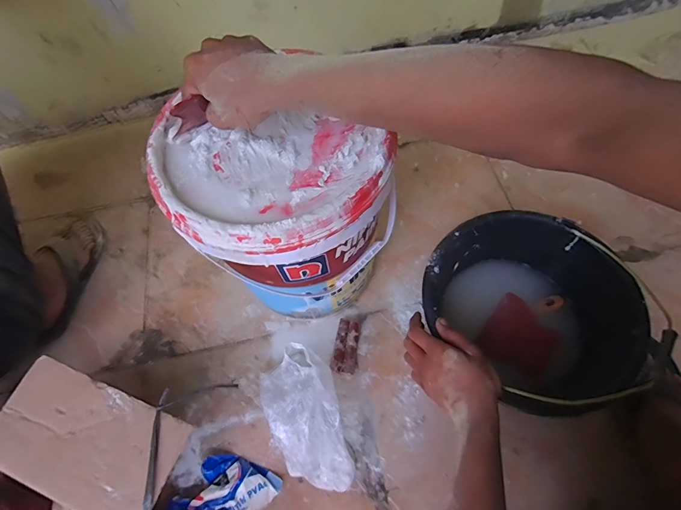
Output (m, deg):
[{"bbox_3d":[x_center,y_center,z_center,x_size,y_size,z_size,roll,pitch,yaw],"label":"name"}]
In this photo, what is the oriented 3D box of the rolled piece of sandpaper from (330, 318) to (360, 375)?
[{"bbox_3d":[0.013,0.170,0.682,0.044,0.038,0.100,9,64,8],"label":"rolled piece of sandpaper"}]

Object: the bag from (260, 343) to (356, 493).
[{"bbox_3d":[-0.051,0.261,0.588,0.111,0.122,0.206,-21,63,-7],"label":"bag"}]

